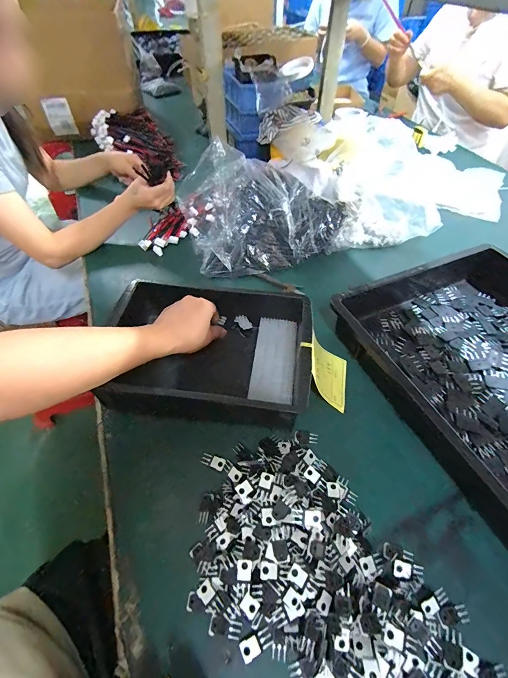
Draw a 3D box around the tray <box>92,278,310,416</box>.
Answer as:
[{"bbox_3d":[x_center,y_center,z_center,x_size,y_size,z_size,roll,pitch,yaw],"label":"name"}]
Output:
[{"bbox_3d":[-0.071,0.007,0.485,0.310,0.083,0.199,4,52,3],"label":"tray"}]

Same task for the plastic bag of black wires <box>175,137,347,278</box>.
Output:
[{"bbox_3d":[0.016,-0.273,0.649,0.299,0.137,0.230,-14,54,-11],"label":"plastic bag of black wires"}]

